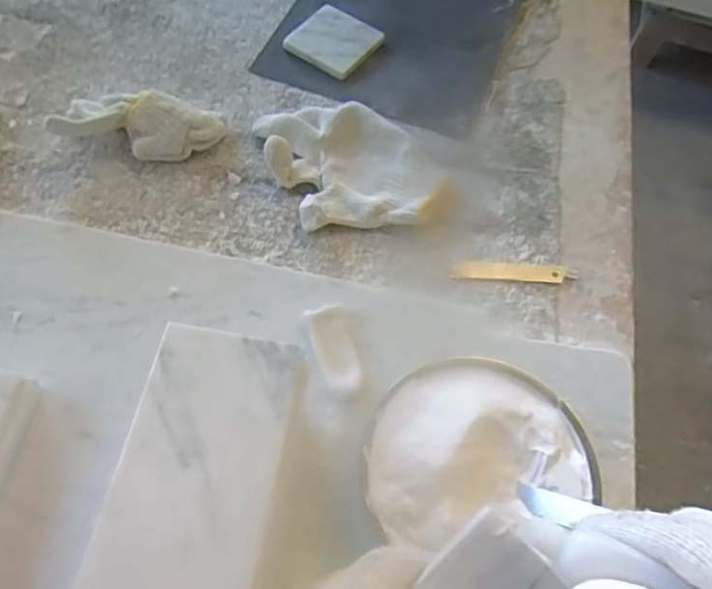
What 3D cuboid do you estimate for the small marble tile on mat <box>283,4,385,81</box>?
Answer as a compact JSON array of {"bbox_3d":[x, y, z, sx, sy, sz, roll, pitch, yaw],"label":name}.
[{"bbox_3d":[-0.022,-0.257,0.609,0.078,0.009,0.079,33,65,13],"label":"small marble tile on mat"}]

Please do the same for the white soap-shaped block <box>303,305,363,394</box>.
[{"bbox_3d":[-0.014,0.039,0.436,0.031,0.013,0.064,-13,64,-10],"label":"white soap-shaped block"}]

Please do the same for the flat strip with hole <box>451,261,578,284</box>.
[{"bbox_3d":[0.133,-0.019,0.498,0.103,0.004,0.018,1,62,-3],"label":"flat strip with hole"}]

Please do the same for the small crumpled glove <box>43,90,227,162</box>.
[{"bbox_3d":[-0.189,-0.148,0.522,0.142,0.042,0.054,5,62,-1],"label":"small crumpled glove"}]

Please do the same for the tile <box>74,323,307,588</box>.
[{"bbox_3d":[-0.076,0.089,0.289,0.078,0.012,0.150,10,62,2],"label":"tile"}]

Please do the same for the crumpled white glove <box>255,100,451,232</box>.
[{"bbox_3d":[-0.002,-0.116,0.524,0.148,0.030,0.123,-7,63,-7],"label":"crumpled white glove"}]

